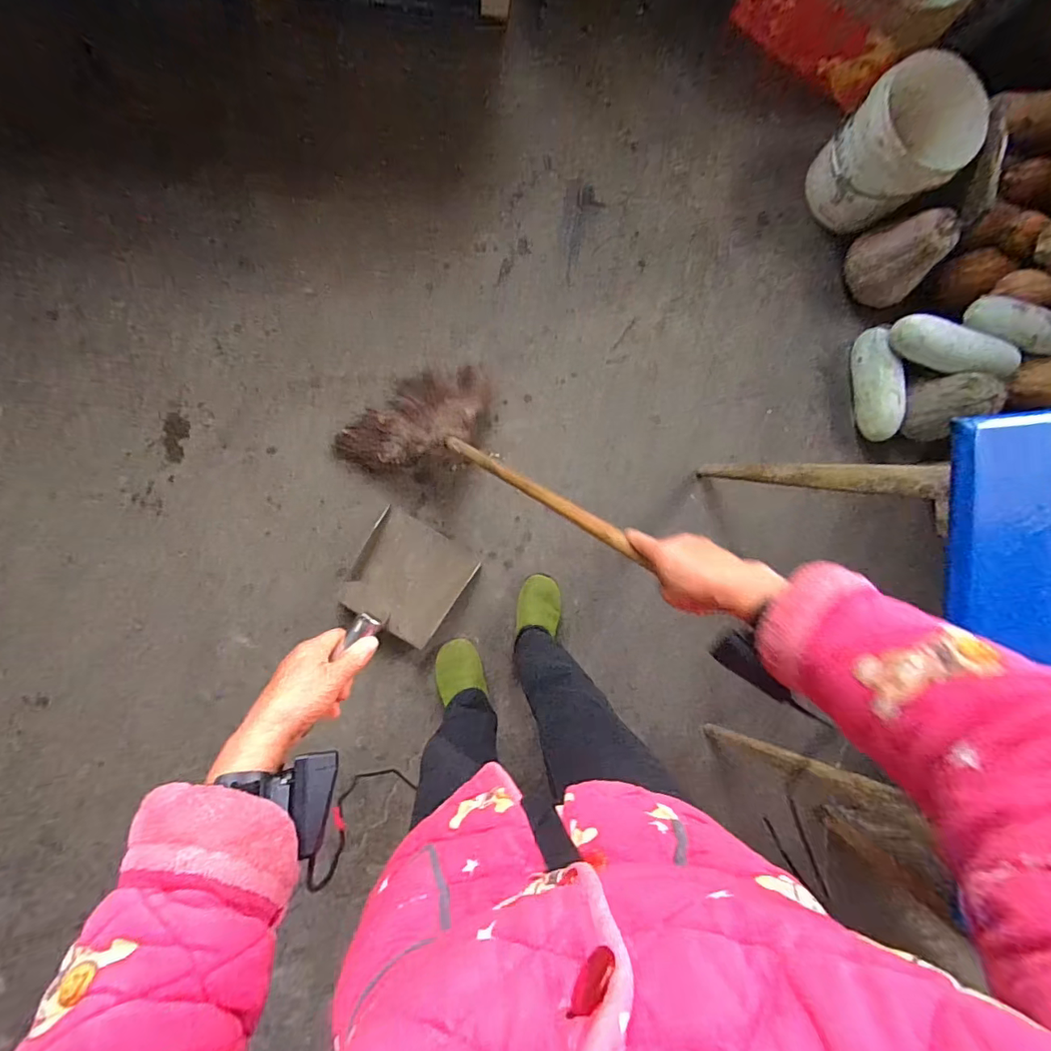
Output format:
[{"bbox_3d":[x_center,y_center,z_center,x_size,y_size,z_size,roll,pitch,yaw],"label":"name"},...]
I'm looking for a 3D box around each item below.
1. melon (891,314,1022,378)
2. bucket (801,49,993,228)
[{"bbox_3d":[1.107,-0.458,1.272,0.293,0.099,0.099,34,84,27],"label":"melon"},{"bbox_3d":[0.928,-0.956,1.268,0.266,0.324,0.266,0,91,-8],"label":"bucket"}]

